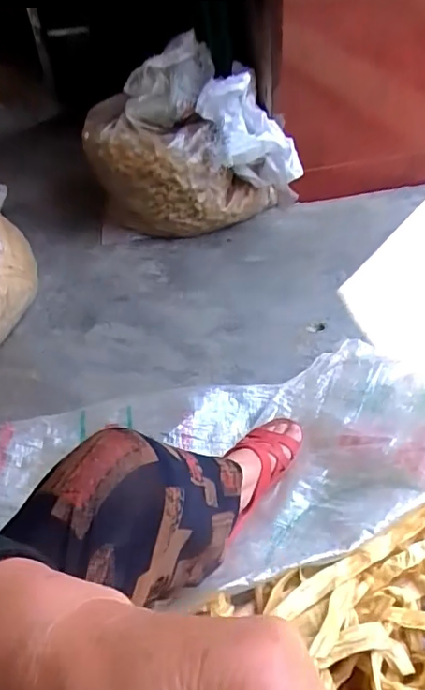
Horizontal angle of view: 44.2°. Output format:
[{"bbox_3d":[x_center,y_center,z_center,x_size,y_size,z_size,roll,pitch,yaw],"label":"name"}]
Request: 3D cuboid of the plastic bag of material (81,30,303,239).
[{"bbox_3d":[-0.060,-0.504,1.352,0.448,0.358,0.389,-24,46,-19],"label":"plastic bag of material"}]

